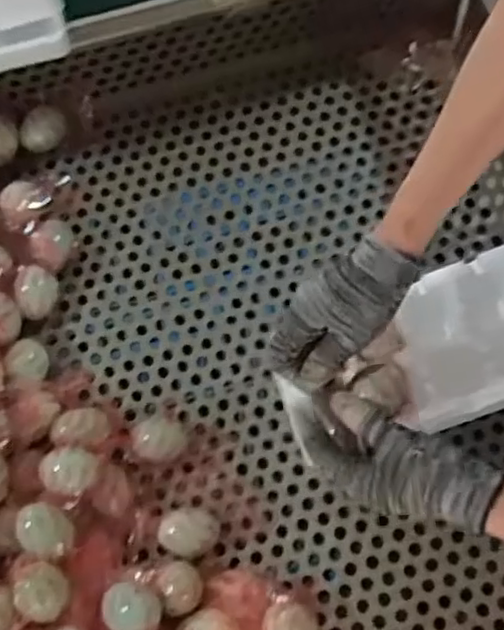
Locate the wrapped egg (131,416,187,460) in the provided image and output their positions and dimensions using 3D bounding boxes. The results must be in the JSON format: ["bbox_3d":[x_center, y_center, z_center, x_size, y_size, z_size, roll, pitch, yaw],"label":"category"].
[{"bbox_3d":[-0.096,0.126,0.664,0.054,0.058,0.043,0,75,1],"label":"wrapped egg"}]

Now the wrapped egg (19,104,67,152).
[{"bbox_3d":[-0.241,-0.214,0.765,0.054,0.052,0.041,-17,75,-3],"label":"wrapped egg"}]

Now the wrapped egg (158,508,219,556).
[{"bbox_3d":[-0.062,0.214,0.646,0.057,0.044,0.042,-2,75,1],"label":"wrapped egg"}]

